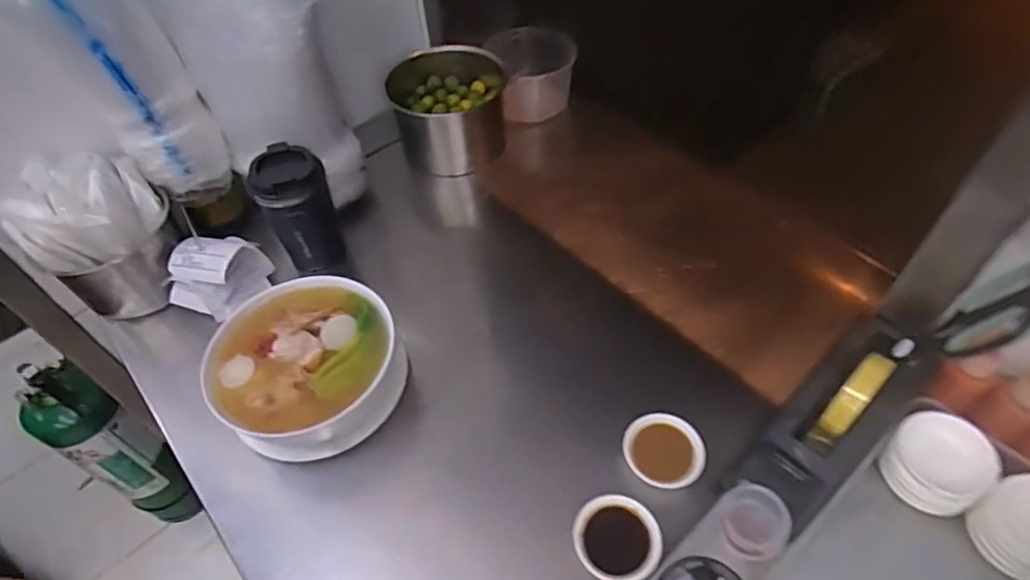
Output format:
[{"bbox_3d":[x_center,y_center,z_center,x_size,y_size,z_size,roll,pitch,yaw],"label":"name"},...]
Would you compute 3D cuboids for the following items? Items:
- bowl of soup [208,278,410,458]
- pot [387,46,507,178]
[{"bbox_3d":[-0.214,0.078,0.621,0.178,0.075,0.181,-2,51,2],"label":"bowl of soup"},{"bbox_3d":[-0.096,-0.267,0.884,0.159,0.114,0.172,-2,51,2],"label":"pot"}]

